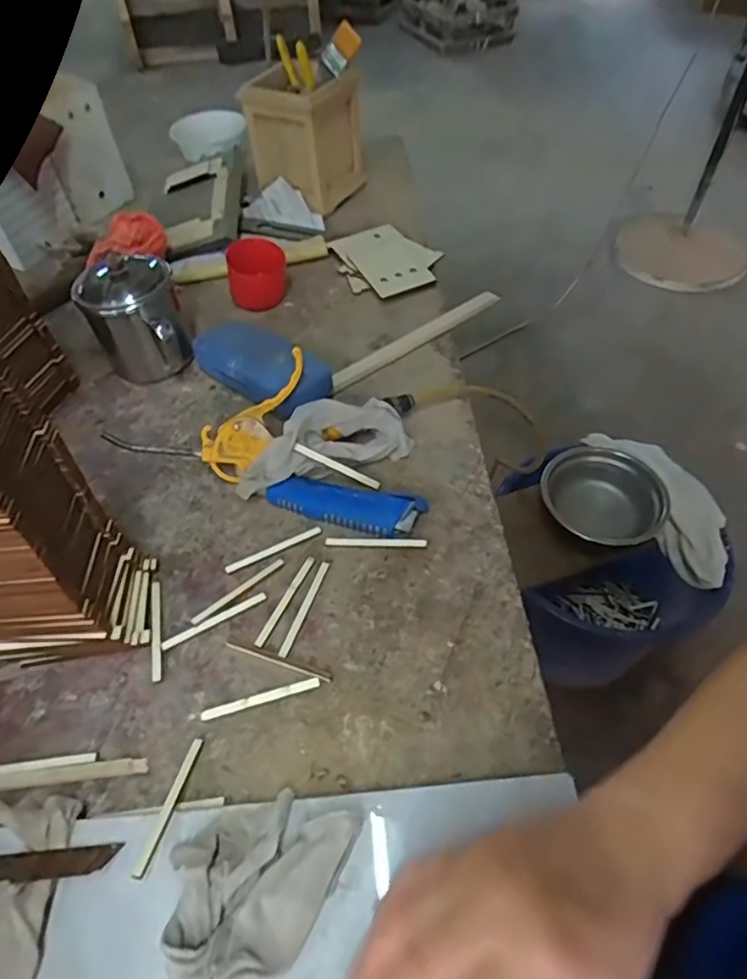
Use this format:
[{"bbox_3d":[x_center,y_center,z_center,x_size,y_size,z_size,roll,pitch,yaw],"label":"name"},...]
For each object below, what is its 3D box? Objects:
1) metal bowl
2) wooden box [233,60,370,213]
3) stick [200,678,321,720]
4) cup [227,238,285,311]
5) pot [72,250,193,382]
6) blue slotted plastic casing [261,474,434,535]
[{"bbox_3d":[0.342,0.007,0.855,0.157,0.045,0.175,4,52,6],"label":"metal bowl"},{"bbox_3d":[-0.085,-0.436,0.724,0.107,0.135,0.102,24,56,20],"label":"wooden box"},{"bbox_3d":[-0.074,0.139,0.385,0.078,0.004,0.006,-14,50,-9],"label":"stick"},{"bbox_3d":[-0.130,-0.239,0.648,0.057,0.061,0.053,2,51,4],"label":"cup"},{"bbox_3d":[-0.226,-0.162,0.562,0.084,0.106,0.087,-1,50,1],"label":"pot"},{"bbox_3d":[-0.024,0.011,0.472,0.126,0.021,0.035,12,51,12],"label":"blue slotted plastic casing"}]

